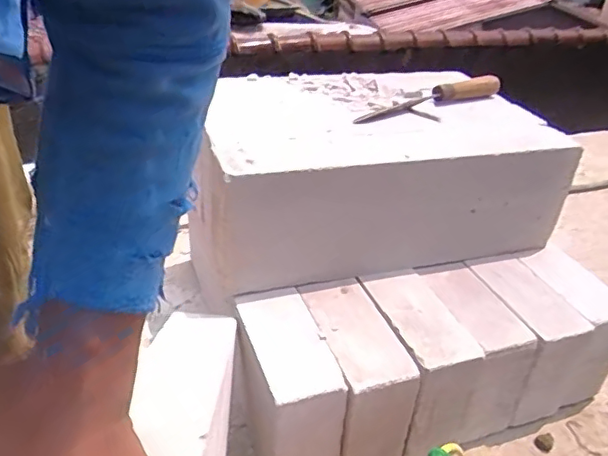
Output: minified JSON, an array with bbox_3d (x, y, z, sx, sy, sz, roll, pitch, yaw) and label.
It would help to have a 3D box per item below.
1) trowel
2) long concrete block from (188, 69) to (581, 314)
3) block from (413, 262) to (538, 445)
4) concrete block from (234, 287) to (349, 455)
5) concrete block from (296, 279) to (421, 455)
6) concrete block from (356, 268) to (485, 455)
[{"bbox_3d":[0.232,-0.227,1.002,0.349,0.039,0.083,-17,39,-30],"label":"trowel"},{"bbox_3d":[0.110,-0.111,1.029,0.579,0.218,0.381,-6,33,-16],"label":"long concrete block"},{"bbox_3d":[0.263,0.193,0.930,0.100,0.179,0.206,-7,35,-17],"label":"block"},{"bbox_3d":[-0.030,0.236,0.837,0.102,0.194,0.210,-9,35,-20],"label":"concrete block"},{"bbox_3d":[0.069,0.222,0.859,0.102,0.194,0.213,-8,34,-19],"label":"concrete block"},{"bbox_3d":[0.165,0.199,0.880,0.102,0.172,0.210,-7,35,-18],"label":"concrete block"}]

